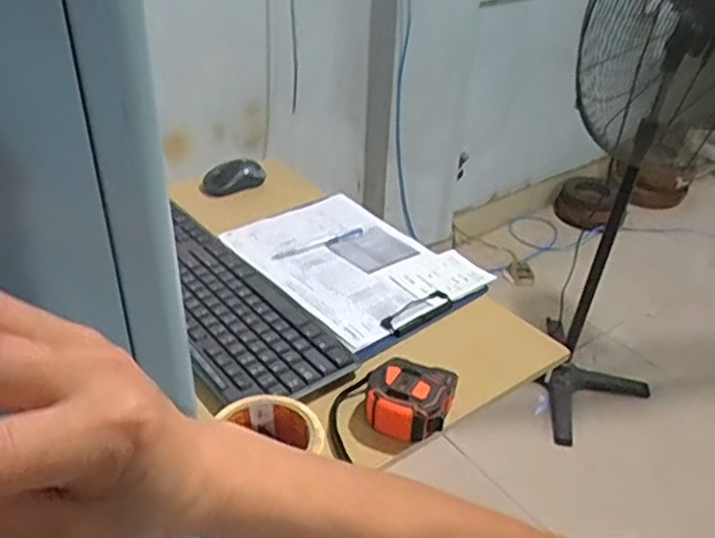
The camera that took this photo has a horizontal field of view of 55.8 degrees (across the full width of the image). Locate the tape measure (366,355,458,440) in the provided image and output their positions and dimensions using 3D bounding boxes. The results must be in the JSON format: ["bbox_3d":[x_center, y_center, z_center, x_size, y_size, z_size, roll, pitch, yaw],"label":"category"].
[{"bbox_3d":[0.050,0.117,0.633,0.075,0.037,0.078,11,44,16],"label":"tape measure"}]

